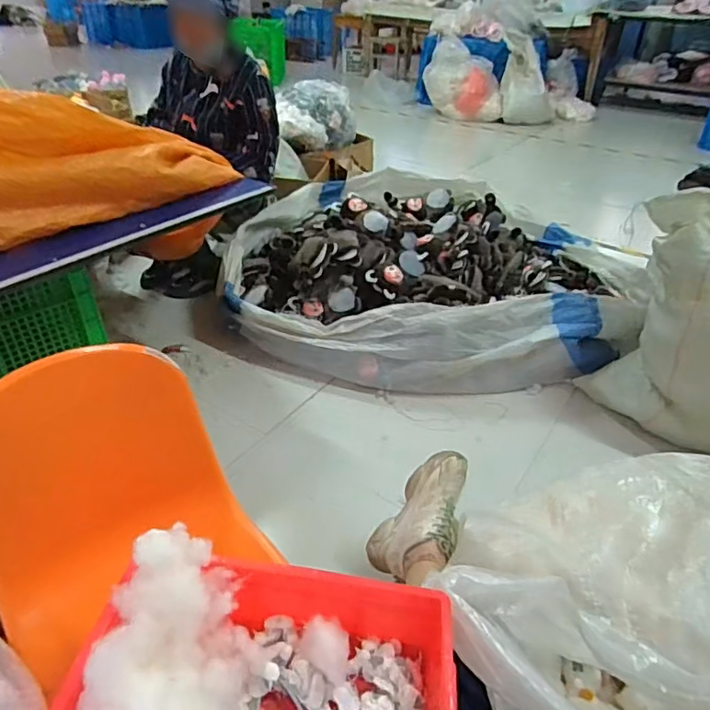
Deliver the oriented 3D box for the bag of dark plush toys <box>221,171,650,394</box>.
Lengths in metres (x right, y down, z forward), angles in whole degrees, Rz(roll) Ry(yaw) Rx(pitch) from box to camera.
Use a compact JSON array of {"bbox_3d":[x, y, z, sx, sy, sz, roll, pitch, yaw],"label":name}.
[{"bbox_3d":[0.255,-0.319,1.931,1.345,0.305,1.055,2,35,-1],"label":"bag of dark plush toys"}]

